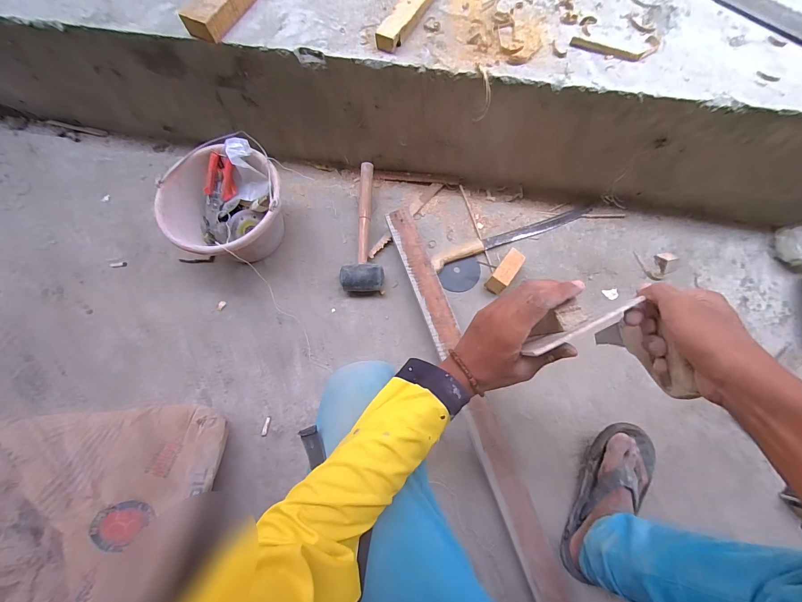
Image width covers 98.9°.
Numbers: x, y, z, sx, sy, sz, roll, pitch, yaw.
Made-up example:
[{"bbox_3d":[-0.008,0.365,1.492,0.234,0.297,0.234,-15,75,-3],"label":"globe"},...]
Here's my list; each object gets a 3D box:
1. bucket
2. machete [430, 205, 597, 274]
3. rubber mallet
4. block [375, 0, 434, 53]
[{"bbox_3d":[-0.361,-0.190,0.745,0.238,0.172,0.253,-1,73,2],"label":"bucket"},{"bbox_3d":[0.255,-0.152,0.786,0.394,0.027,0.043,-23,74,-5],"label":"machete"},{"bbox_3d":[-0.083,-0.164,0.785,0.091,0.080,0.302,0,73,2],"label":"rubber mallet"},{"bbox_3d":[0.020,-0.531,0.621,0.038,0.031,0.193,30,76,10],"label":"block"}]

